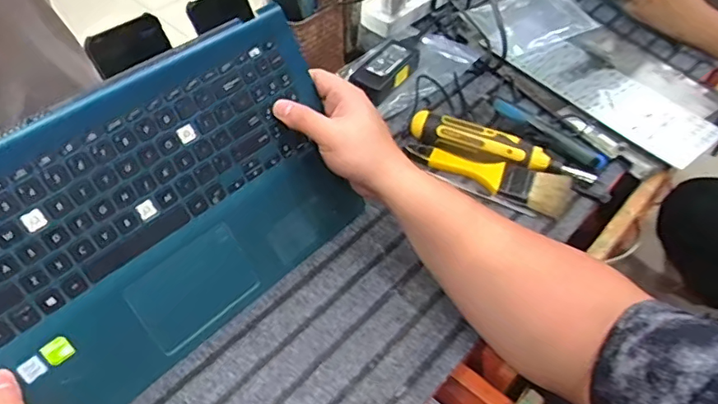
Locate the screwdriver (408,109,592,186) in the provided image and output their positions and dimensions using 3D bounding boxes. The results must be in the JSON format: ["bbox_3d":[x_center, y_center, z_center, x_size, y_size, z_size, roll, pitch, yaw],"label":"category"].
[{"bbox_3d":[0.166,-0.063,0.620,0.215,0.033,0.033,14,51,9],"label":"screwdriver"}]

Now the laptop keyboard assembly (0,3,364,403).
[{"bbox_3d":[-0.159,0.009,0.455,0.345,0.228,0.010,-38,28,-29],"label":"laptop keyboard assembly"}]

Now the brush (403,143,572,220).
[{"bbox_3d":[0.148,-0.034,0.615,0.186,0.017,0.059,17,51,11],"label":"brush"}]

